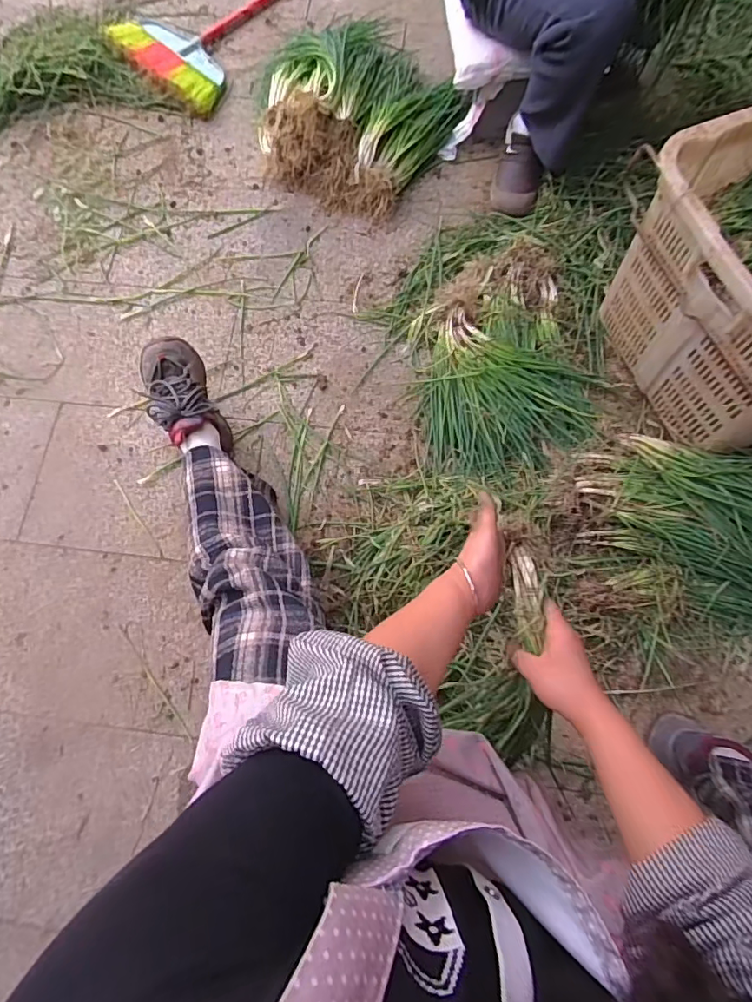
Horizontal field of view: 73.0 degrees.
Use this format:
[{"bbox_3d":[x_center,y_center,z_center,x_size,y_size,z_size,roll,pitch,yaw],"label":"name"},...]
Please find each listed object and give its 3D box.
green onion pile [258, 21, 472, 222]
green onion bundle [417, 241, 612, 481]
[{"bbox_3d":[-0.062,-0.909,1.153,0.451,0.180,0.423,0,74,0],"label":"green onion pile"},{"bbox_3d":[0.261,-0.281,1.028,0.356,0.099,0.473,7,74,2],"label":"green onion bundle"}]

